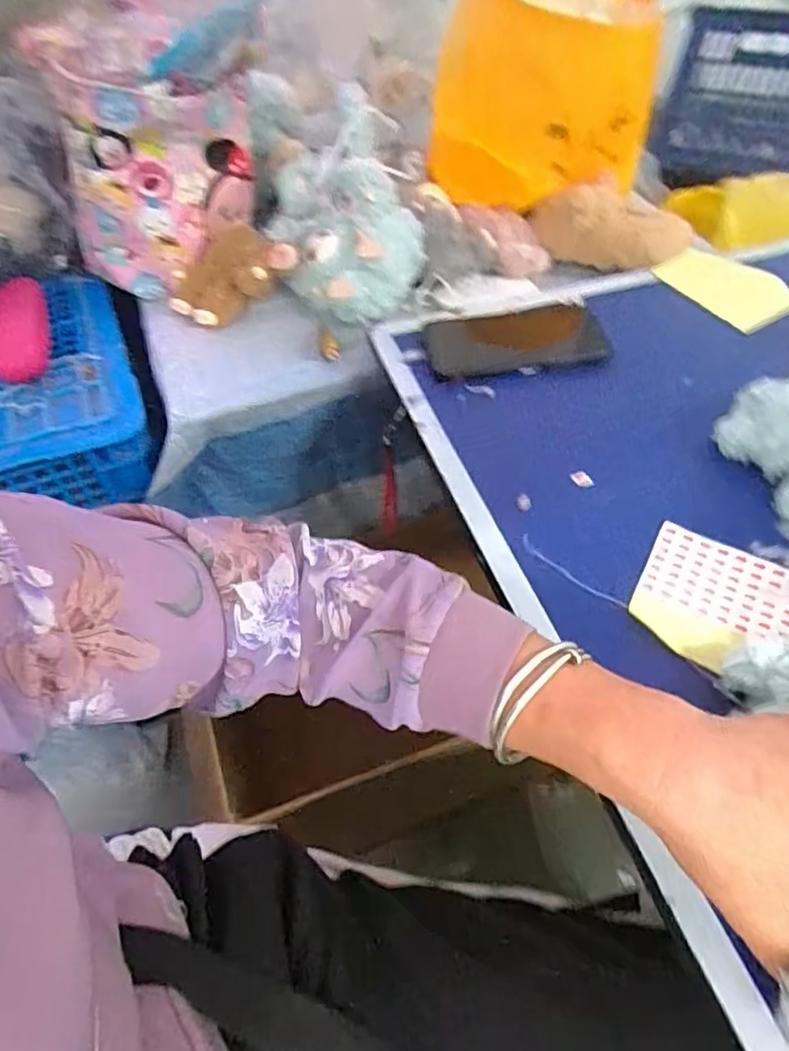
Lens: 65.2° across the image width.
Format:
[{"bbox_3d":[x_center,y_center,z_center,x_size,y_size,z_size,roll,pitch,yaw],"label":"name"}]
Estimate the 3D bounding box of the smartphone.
[{"bbox_3d":[0.113,-0.174,0.585,0.164,0.016,0.089,-11,53,-7],"label":"smartphone"}]

